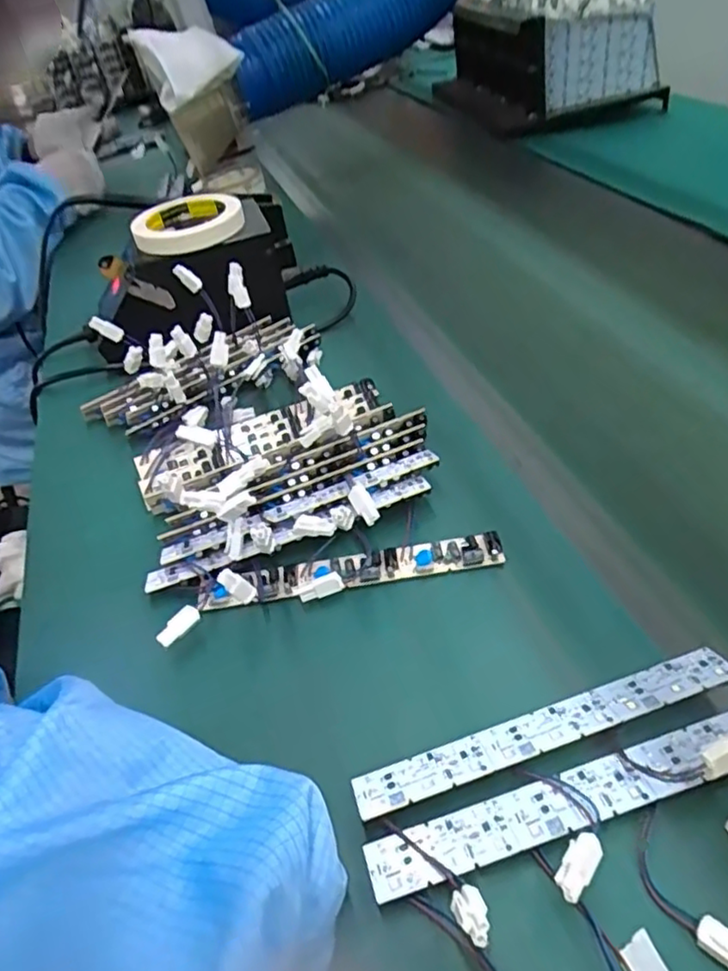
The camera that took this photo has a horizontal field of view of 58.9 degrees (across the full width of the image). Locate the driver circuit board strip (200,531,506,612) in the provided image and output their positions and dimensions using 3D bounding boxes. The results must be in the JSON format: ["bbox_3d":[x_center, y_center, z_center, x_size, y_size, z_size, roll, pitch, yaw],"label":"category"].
[{"bbox_3d":[-0.008,0.053,0.403,0.185,0.016,0.023,-8,42,2],"label":"driver circuit board strip"}]

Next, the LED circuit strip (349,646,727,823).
[{"bbox_3d":[0.087,0.116,0.309,0.189,0.004,0.023,-17,27,-7],"label":"LED circuit strip"}]

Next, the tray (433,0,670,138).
[{"bbox_3d":[0.309,-0.782,1.167,0.267,0.199,0.400,-17,43,-11],"label":"tray"}]

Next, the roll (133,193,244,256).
[{"bbox_3d":[-0.167,-0.248,0.611,0.099,0.021,0.105,-5,42,5],"label":"roll"}]

